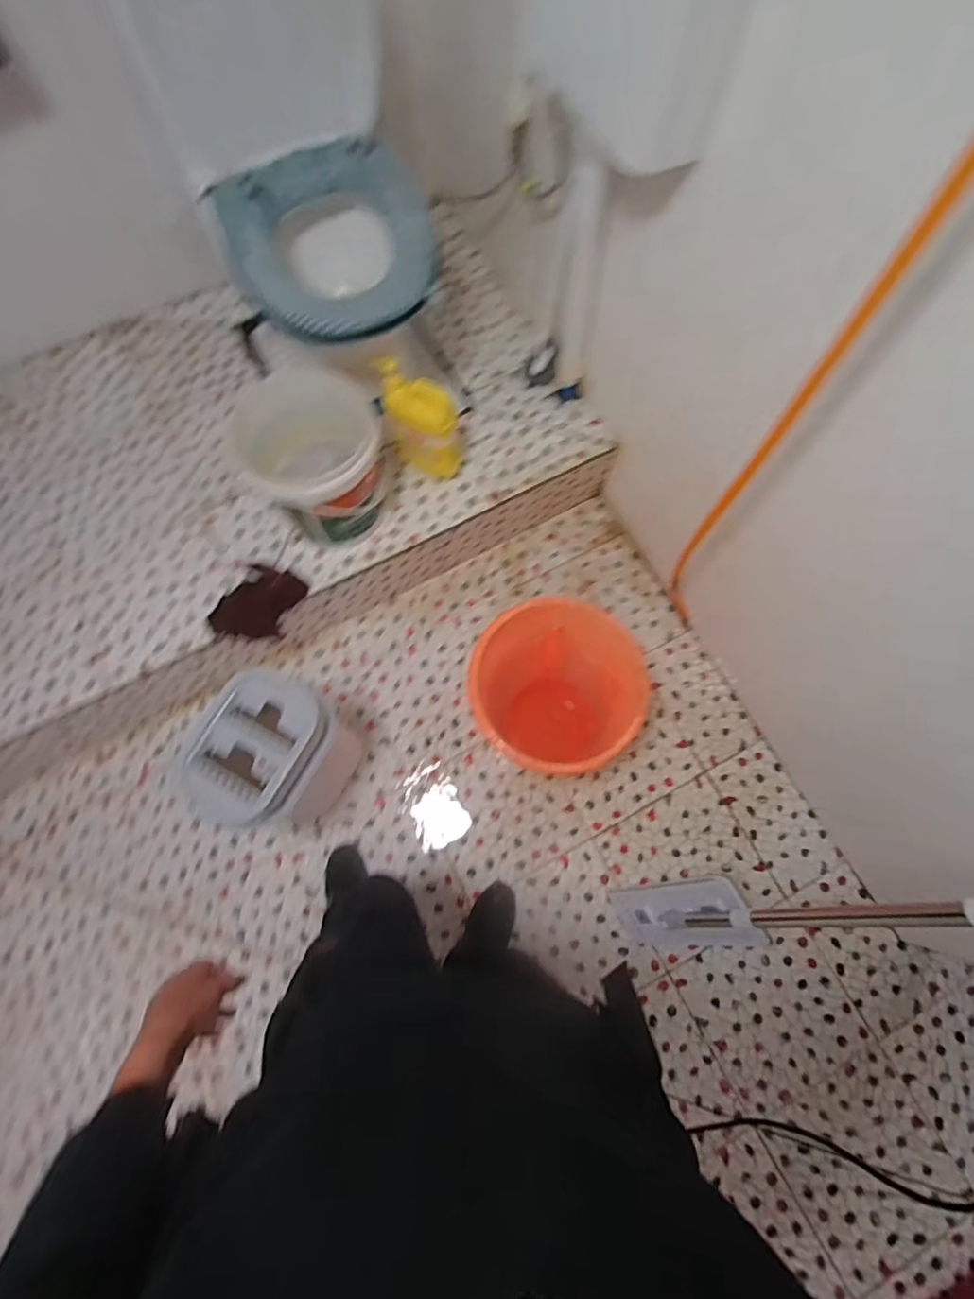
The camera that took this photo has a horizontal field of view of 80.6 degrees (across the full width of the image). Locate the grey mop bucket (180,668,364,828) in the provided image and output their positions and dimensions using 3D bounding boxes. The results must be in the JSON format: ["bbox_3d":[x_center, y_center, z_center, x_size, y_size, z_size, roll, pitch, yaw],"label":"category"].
[{"bbox_3d":[-0.372,0.205,1.099,0.168,0.443,0.208,19,73,6],"label":"grey mop bucket"}]

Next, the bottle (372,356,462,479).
[{"bbox_3d":[-0.143,-0.466,1.201,0.171,0.253,0.072,29,75,8],"label":"bottle"}]

